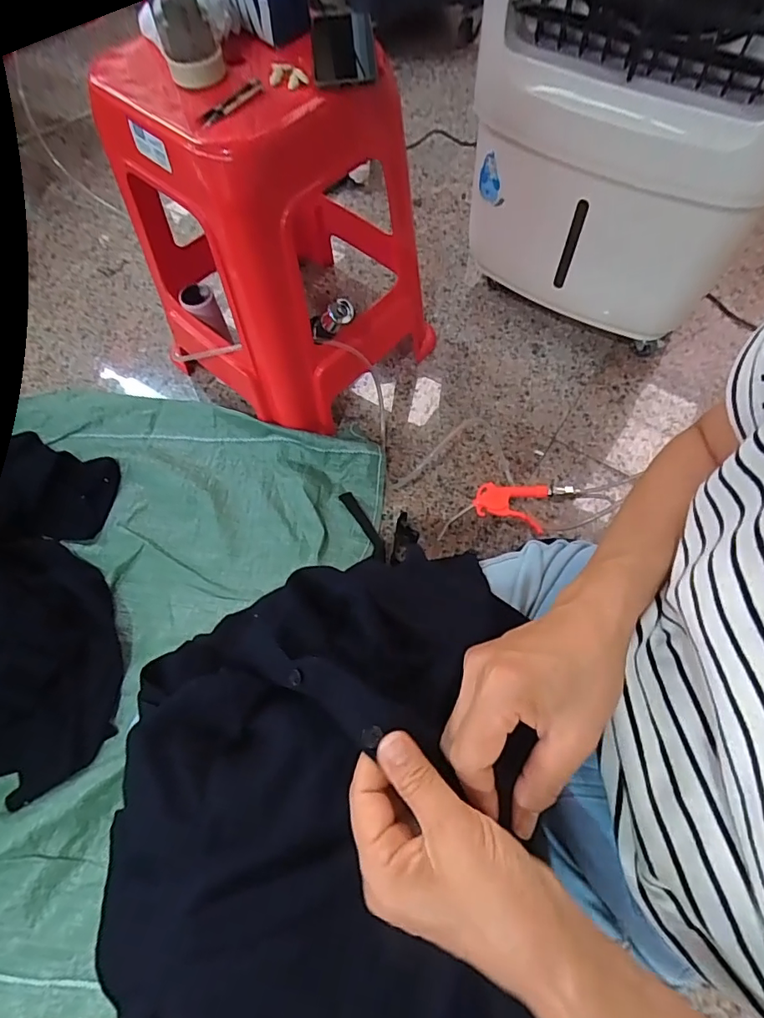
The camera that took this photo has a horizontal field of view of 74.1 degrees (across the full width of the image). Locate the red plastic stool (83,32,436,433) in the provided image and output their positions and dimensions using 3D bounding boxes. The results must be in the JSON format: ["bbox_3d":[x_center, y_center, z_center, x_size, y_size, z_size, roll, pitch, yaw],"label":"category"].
[{"bbox_3d":[-0.169,-0.461,0.838,0.431,0.459,0.399,-41,69,-16],"label":"red plastic stool"}]

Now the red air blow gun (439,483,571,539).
[{"bbox_3d":[0.219,-0.001,0.886,0.229,0.024,0.091,1,64,3],"label":"red air blow gun"}]

